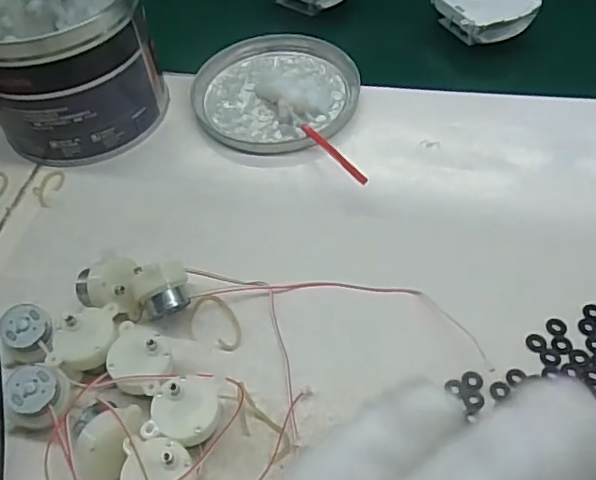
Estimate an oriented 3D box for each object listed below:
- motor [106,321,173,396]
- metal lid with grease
[{"bbox_3d":[-0.081,0.067,0.300,0.035,0.027,0.033,-2,52,3],"label":"motor"},{"bbox_3d":[-0.018,-0.119,0.454,0.127,0.017,0.129,-2,52,3],"label":"metal lid with grease"}]

